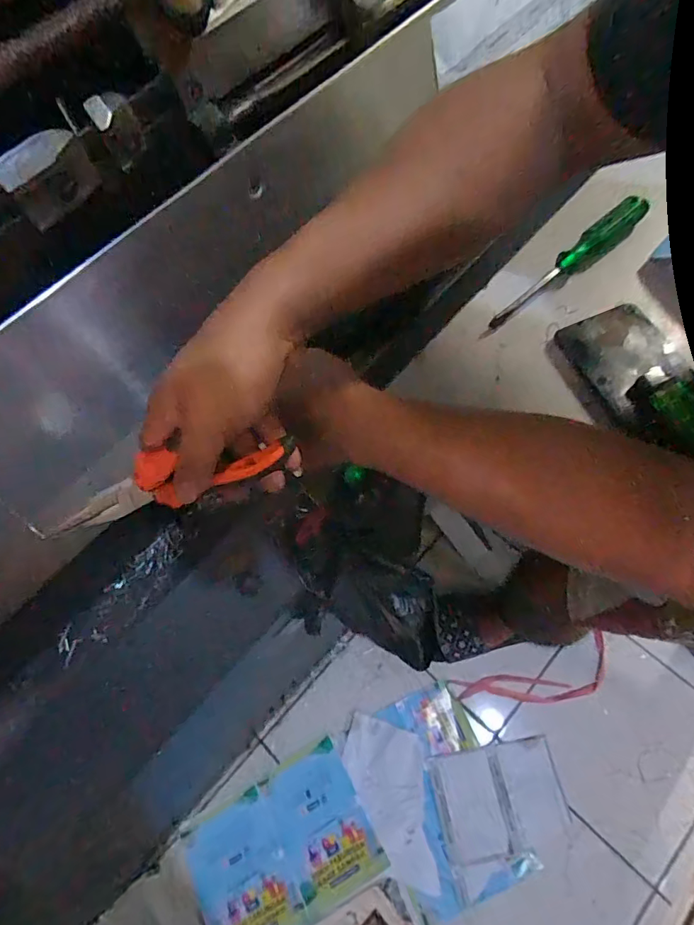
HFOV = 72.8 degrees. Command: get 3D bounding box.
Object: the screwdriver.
[{"bbox_3d":[0.193,-0.171,0.401,0.181,0.026,0.025,-41,69,-12],"label":"screwdriver"}]

